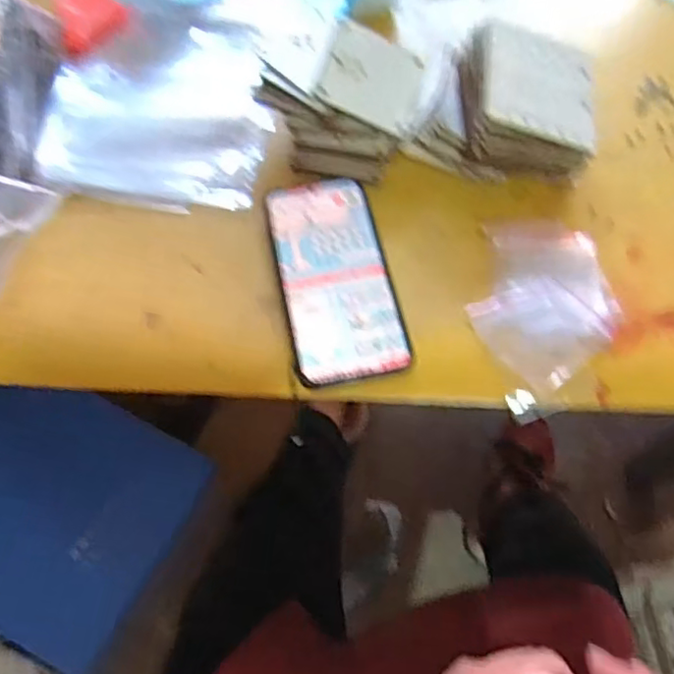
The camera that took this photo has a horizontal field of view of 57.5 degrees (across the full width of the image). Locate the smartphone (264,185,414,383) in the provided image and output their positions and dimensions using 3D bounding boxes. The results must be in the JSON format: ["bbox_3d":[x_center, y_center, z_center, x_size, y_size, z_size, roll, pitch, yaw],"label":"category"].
[{"bbox_3d":[-0.002,-0.045,0.429,0.074,0.007,0.159,-10,62,-6],"label":"smartphone"}]

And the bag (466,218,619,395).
[{"bbox_3d":[0.145,-0.028,0.427,0.094,0.006,0.133,14,62,7],"label":"bag"}]

